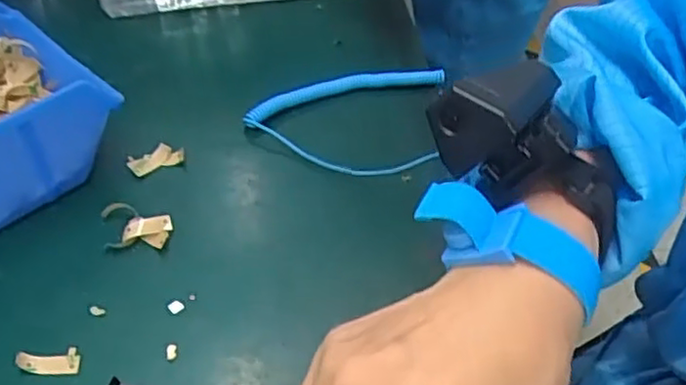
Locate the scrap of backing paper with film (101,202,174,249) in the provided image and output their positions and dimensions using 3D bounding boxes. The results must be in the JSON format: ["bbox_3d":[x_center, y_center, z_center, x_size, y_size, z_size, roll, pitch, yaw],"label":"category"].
[{"bbox_3d":[-0.105,0.017,0.342,0.035,0.008,0.025,-3,47,-2],"label":"scrap of backing paper with film"}]

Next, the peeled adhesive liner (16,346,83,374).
[{"bbox_3d":[-0.126,0.072,0.291,0.025,0.004,0.011,1,59,-7],"label":"peeled adhesive liner"}]

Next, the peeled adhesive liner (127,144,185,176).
[{"bbox_3d":[-0.104,-0.020,0.376,0.031,0.005,0.015,-23,51,-19],"label":"peeled adhesive liner"}]

